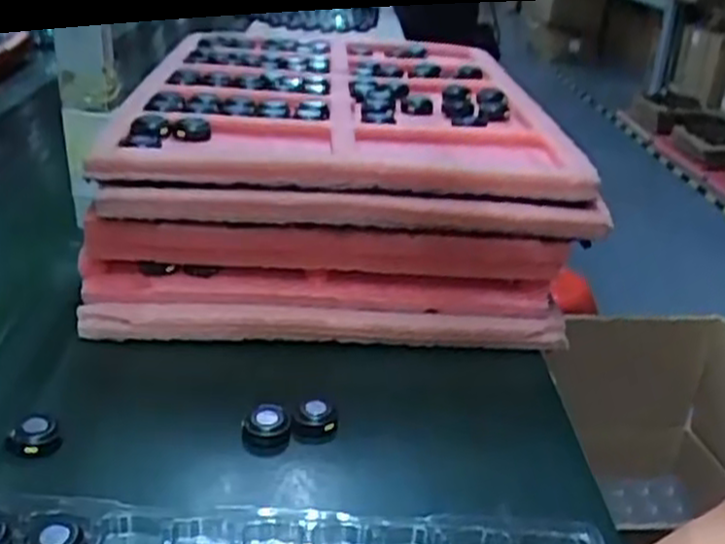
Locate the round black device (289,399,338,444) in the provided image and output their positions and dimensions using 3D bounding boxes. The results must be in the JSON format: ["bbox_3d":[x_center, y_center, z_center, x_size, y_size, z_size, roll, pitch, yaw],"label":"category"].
[{"bbox_3d":[-0.030,0.097,0.495,0.029,0.021,0.029,6,27,-3],"label":"round black device"}]

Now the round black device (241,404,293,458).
[{"bbox_3d":[-0.060,0.099,0.486,0.030,0.020,0.030,4,27,-8],"label":"round black device"}]

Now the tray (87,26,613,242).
[{"bbox_3d":[-0.013,-0.158,0.750,0.375,0.051,0.468,2,26,-1],"label":"tray"}]

